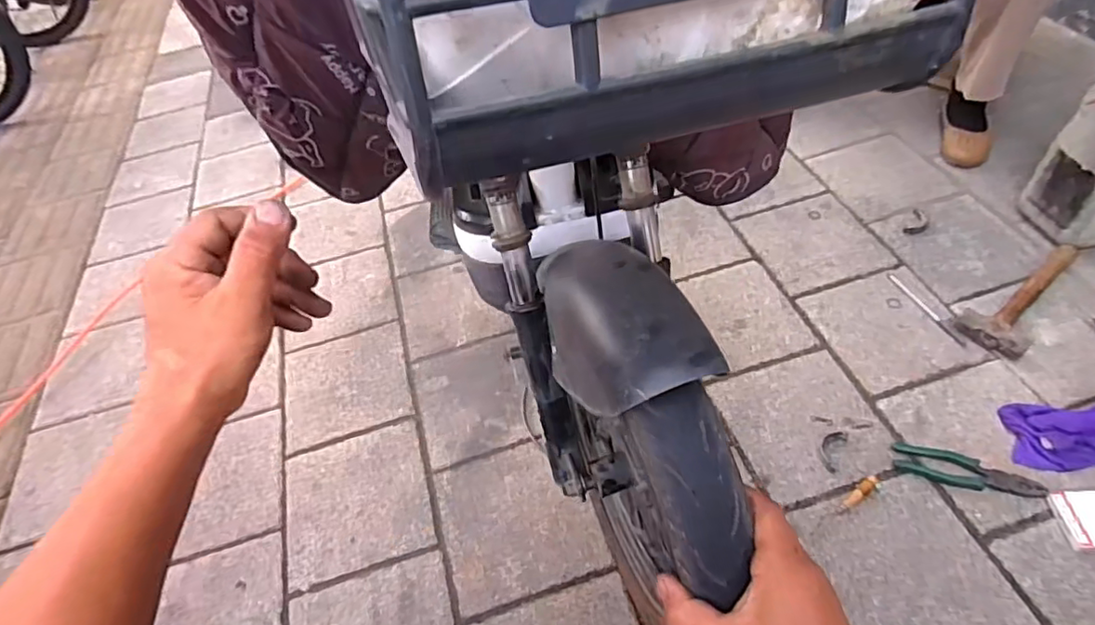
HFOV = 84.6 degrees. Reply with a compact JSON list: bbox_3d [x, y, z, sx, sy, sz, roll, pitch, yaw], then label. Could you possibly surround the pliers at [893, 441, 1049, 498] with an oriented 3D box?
[{"bbox_3d":[0.661,0.249,0.947,0.200,0.026,0.057,12,52,18],"label":"pliers"}]

